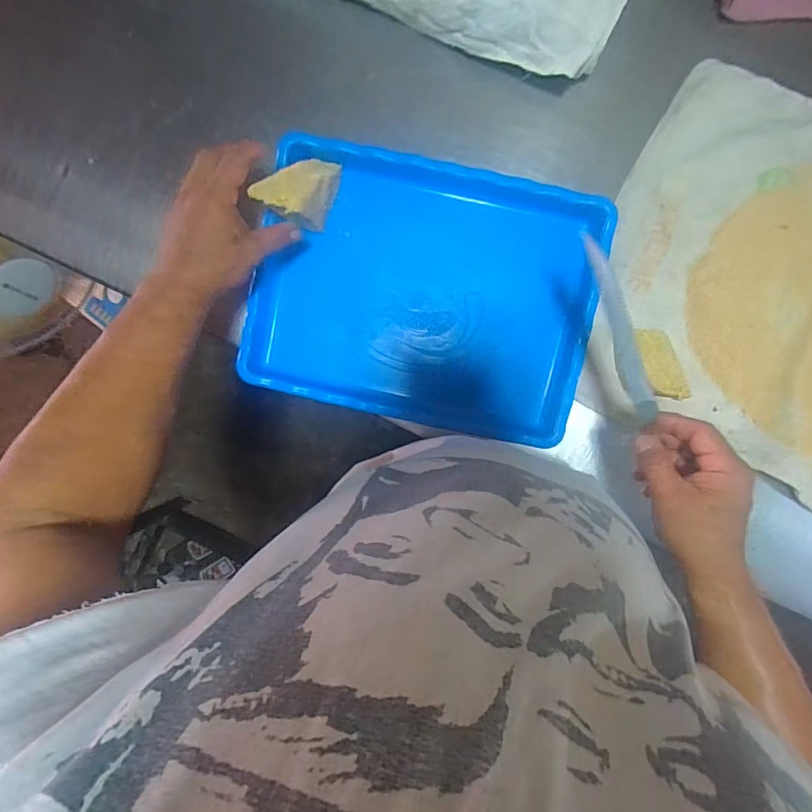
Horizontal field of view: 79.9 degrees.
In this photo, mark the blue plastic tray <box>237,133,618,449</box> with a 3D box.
[{"bbox_3d":[0.028,-0.124,0.558,0.378,0.049,0.286,12,93,1],"label":"blue plastic tray"}]

